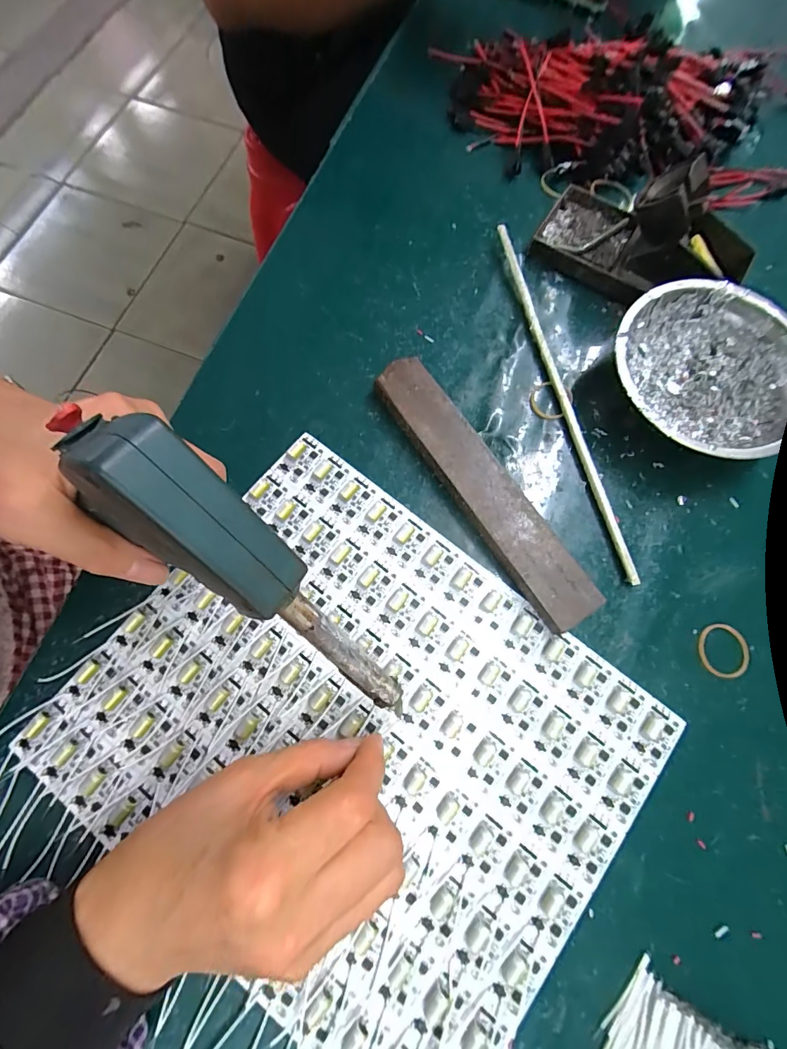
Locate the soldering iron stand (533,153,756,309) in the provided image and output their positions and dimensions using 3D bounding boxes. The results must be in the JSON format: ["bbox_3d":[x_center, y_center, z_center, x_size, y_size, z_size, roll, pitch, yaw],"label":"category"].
[{"bbox_3d":[0.174,-0.202,0.292,0.134,0.070,0.077,39,78,8],"label":"soldering iron stand"}]

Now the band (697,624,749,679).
[{"bbox_3d":[0.198,0.075,0.254,0.030,0.004,0.030,6,75,0],"label":"band"}]

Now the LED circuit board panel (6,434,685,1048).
[{"bbox_3d":[-0.019,0.117,0.236,0.284,0.009,0.241,38,77,8],"label":"LED circuit board panel"}]

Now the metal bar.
[{"bbox_3d":[0.054,-0.024,0.270,0.036,0.017,0.194,-33,79,-9],"label":"metal bar"}]

